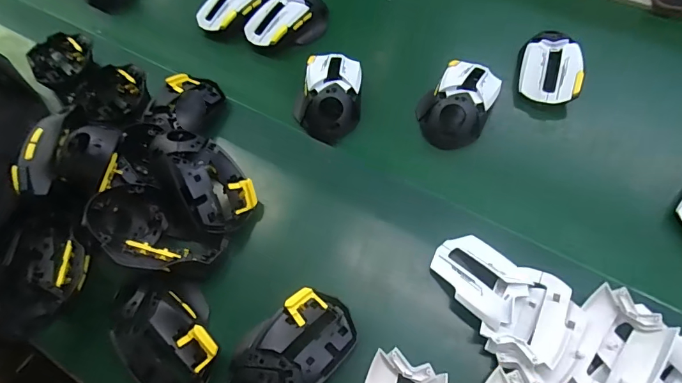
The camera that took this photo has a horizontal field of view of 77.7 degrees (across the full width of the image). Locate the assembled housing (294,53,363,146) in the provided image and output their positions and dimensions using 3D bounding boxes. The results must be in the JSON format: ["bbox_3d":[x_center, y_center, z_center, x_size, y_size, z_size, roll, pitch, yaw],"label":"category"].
[{"bbox_3d":[-0.013,-0.111,0.481,0.070,0.044,0.116,3,57,7],"label":"assembled housing"}]

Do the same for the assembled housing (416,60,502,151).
[{"bbox_3d":[0.128,-0.100,0.465,0.073,0.037,0.113,20,60,17],"label":"assembled housing"}]

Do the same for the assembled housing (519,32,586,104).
[{"bbox_3d":[0.240,-0.140,0.486,0.065,0.041,0.096,16,59,15],"label":"assembled housing"}]

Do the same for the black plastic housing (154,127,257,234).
[{"bbox_3d":[-0.130,-0.011,0.397,0.063,0.039,0.107,-39,97,-35],"label":"black plastic housing"}]

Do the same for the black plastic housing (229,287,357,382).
[{"bbox_3d":[-0.043,0.128,0.330,0.070,0.028,0.114,35,66,24],"label":"black plastic housing"}]

